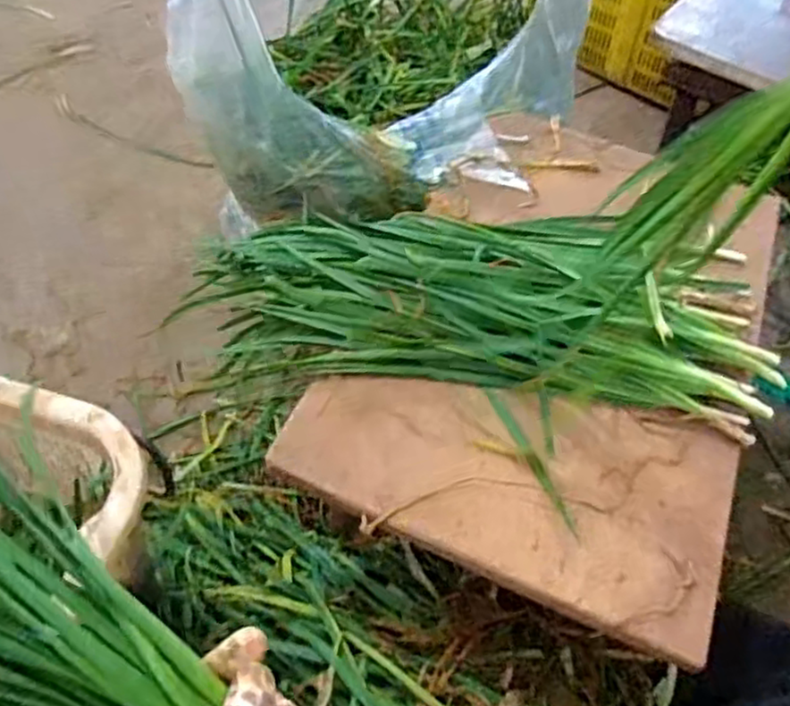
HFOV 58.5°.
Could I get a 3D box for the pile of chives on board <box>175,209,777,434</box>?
[{"bbox_3d":[0.075,-0.055,0.663,0.521,0.092,0.242,7,54,-1],"label":"pile of chives on board"}]

